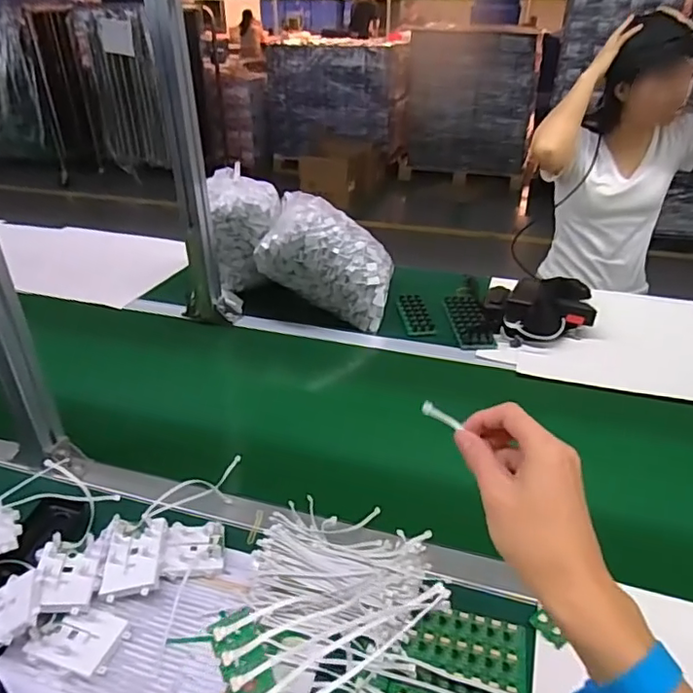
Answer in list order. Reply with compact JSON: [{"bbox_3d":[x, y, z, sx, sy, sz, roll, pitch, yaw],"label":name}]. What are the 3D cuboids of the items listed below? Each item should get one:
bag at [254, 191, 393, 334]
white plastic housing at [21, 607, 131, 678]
[{"bbox_3d":[-0.036,-0.175,1.165,0.278,0.187,0.160,30,-2,-10],"label":"bag"},{"bbox_3d":[-0.268,0.290,0.559,0.085,0.020,0.057,6,33,10],"label":"white plastic housing"}]

